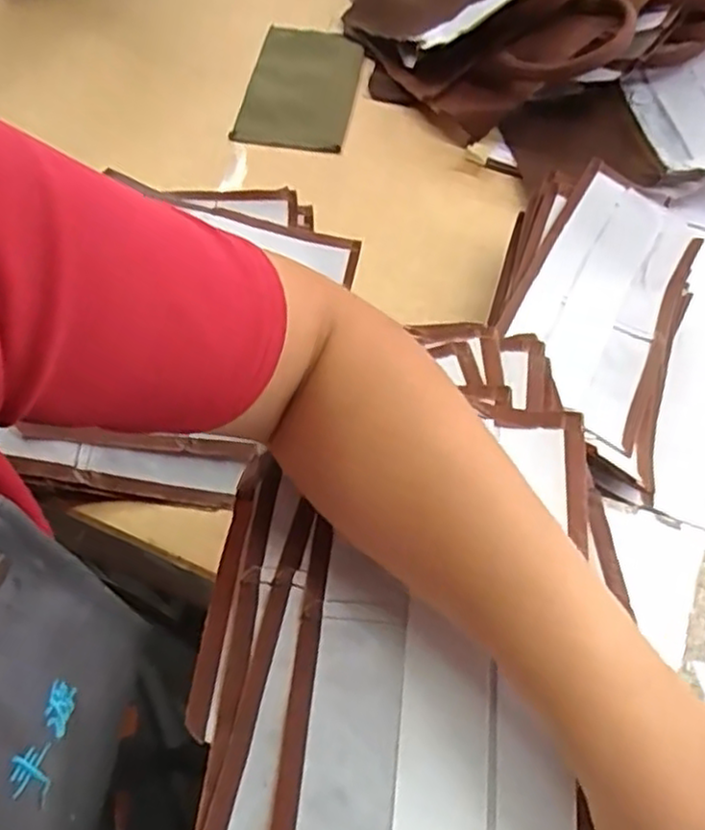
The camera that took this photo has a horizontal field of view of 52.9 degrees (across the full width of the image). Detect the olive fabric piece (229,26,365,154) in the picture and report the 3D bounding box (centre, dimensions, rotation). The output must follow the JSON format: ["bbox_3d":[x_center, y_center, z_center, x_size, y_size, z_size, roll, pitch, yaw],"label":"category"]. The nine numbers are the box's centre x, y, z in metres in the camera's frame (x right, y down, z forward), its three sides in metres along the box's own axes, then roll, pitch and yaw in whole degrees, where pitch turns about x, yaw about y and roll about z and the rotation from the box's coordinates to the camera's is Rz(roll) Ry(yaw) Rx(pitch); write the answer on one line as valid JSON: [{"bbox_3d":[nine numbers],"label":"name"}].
[{"bbox_3d":[-0.052,-0.334,0.715,0.108,0.010,0.177,6,61,7],"label":"olive fabric piece"}]

